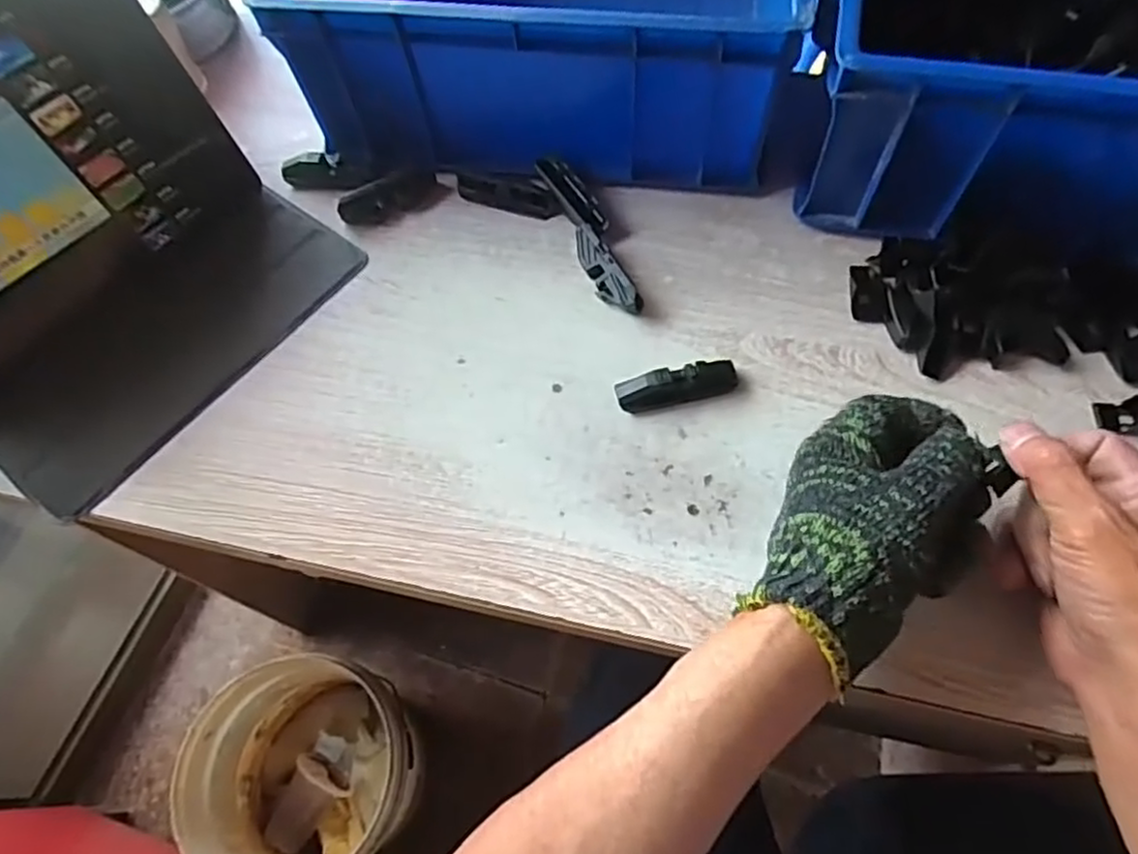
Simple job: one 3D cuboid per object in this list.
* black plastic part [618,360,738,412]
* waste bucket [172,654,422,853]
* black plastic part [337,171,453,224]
[{"bbox_3d":[0.066,-0.026,0.416,0.073,0.021,0.018,-9,64,-2],"label":"black plastic part"},{"bbox_3d":[-0.324,0.454,0.905,0.260,0.253,0.251,-1,64,2],"label":"waste bucket"},{"bbox_3d":[-0.127,-0.167,0.499,0.077,0.021,0.016,-24,65,-9],"label":"black plastic part"}]

